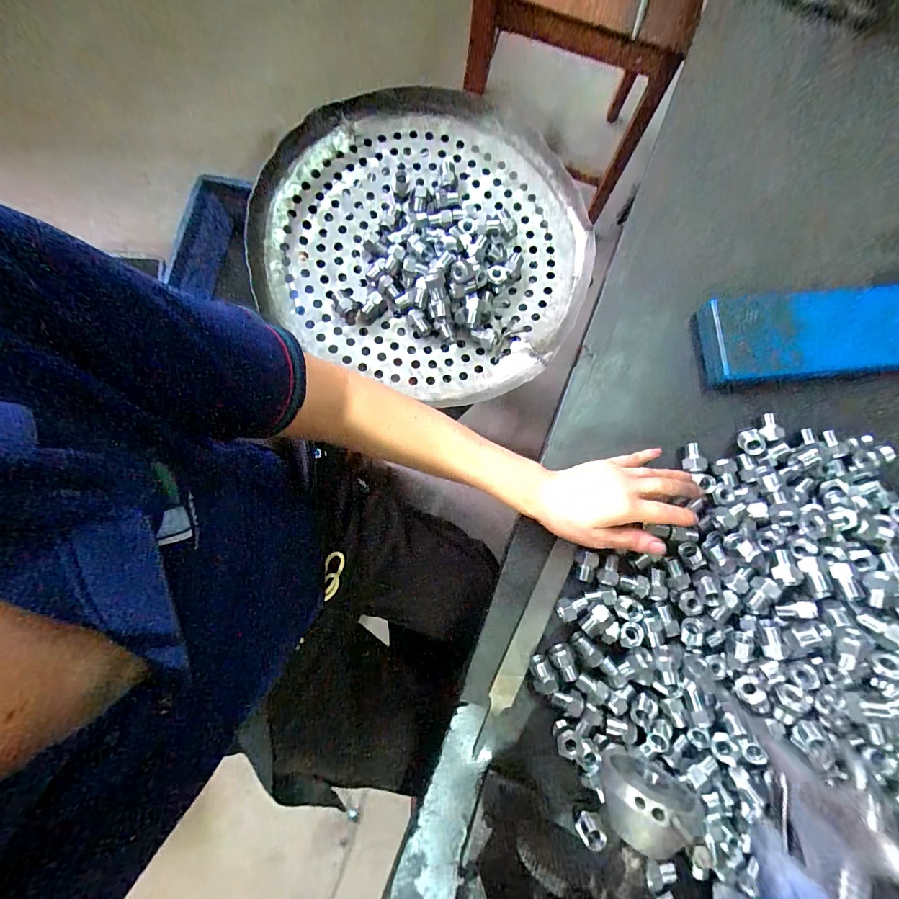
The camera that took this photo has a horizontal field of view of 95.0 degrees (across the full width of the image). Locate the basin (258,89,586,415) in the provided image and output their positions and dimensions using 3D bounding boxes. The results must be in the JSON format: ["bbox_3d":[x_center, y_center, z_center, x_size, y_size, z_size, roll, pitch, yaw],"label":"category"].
[{"bbox_3d":[-0.020,-0.255,0.486,0.366,0.058,0.360,0,82,-3],"label":"basin"}]

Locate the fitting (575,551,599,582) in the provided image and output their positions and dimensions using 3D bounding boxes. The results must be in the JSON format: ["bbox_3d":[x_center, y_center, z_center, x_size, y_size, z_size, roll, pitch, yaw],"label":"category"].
[{"bbox_3d":[0.132,0.113,0.400,0.019,0.017,0.027,11,82,-1],"label":"fitting"}]

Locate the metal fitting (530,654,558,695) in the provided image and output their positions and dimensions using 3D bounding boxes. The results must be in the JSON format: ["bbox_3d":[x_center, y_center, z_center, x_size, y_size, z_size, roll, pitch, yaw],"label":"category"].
[{"bbox_3d":[0.086,0.211,0.386,0.021,0.022,0.031,-17,84,-5],"label":"metal fitting"}]

